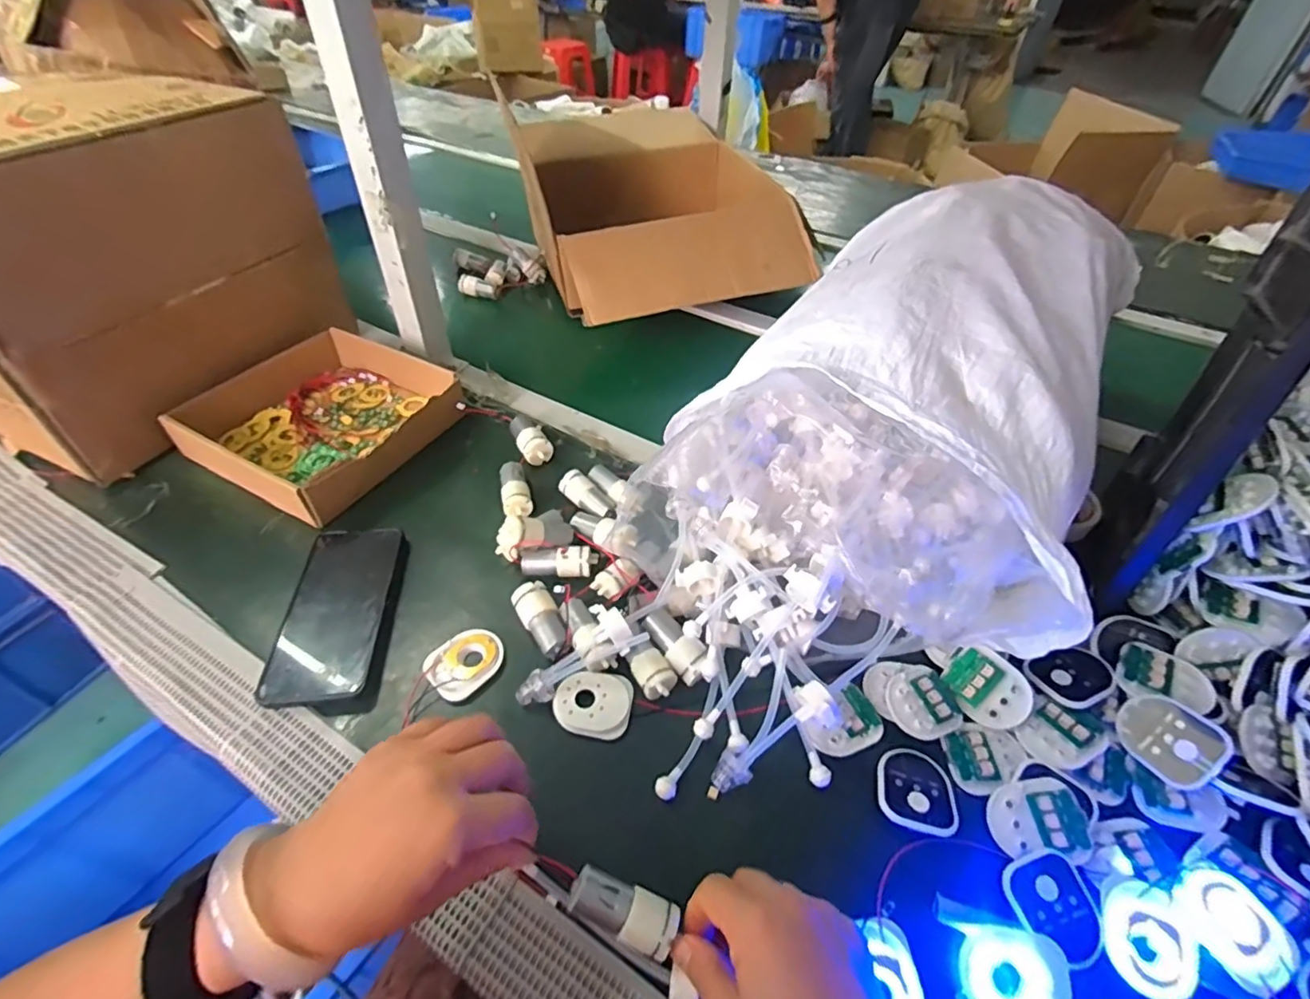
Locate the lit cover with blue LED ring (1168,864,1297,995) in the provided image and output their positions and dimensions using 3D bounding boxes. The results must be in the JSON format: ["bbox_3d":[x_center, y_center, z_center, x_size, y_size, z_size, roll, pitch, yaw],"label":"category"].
[{"bbox_3d":[0.340,0.249,0.347,0.046,0.018,0.057,-25,52,-25],"label":"lit cover with blue LED ring"}]

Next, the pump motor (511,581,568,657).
[{"bbox_3d":[-0.092,0.097,0.482,0.030,0.023,0.061,-26,52,-26],"label":"pump motor"}]

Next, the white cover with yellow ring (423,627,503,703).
[{"bbox_3d":[-0.149,0.127,0.465,0.048,0.010,0.057,36,53,28],"label":"white cover with yellow ring"}]

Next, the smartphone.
[{"bbox_3d":[-0.259,0.092,0.487,0.074,0.017,0.159,-2,45,-6],"label":"smartphone"}]

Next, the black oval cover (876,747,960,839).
[{"bbox_3d":[0.179,0.198,0.406,0.050,0.009,0.056,12,45,8],"label":"black oval cover"}]

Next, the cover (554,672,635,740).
[{"bbox_3d":[-0.046,0.155,0.449,0.055,0.013,0.047,9,54,2],"label":"cover"}]

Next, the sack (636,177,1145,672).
[{"bbox_3d":[0.226,-0.103,0.557,0.323,0.208,0.427,18,47,14],"label":"sack"}]

